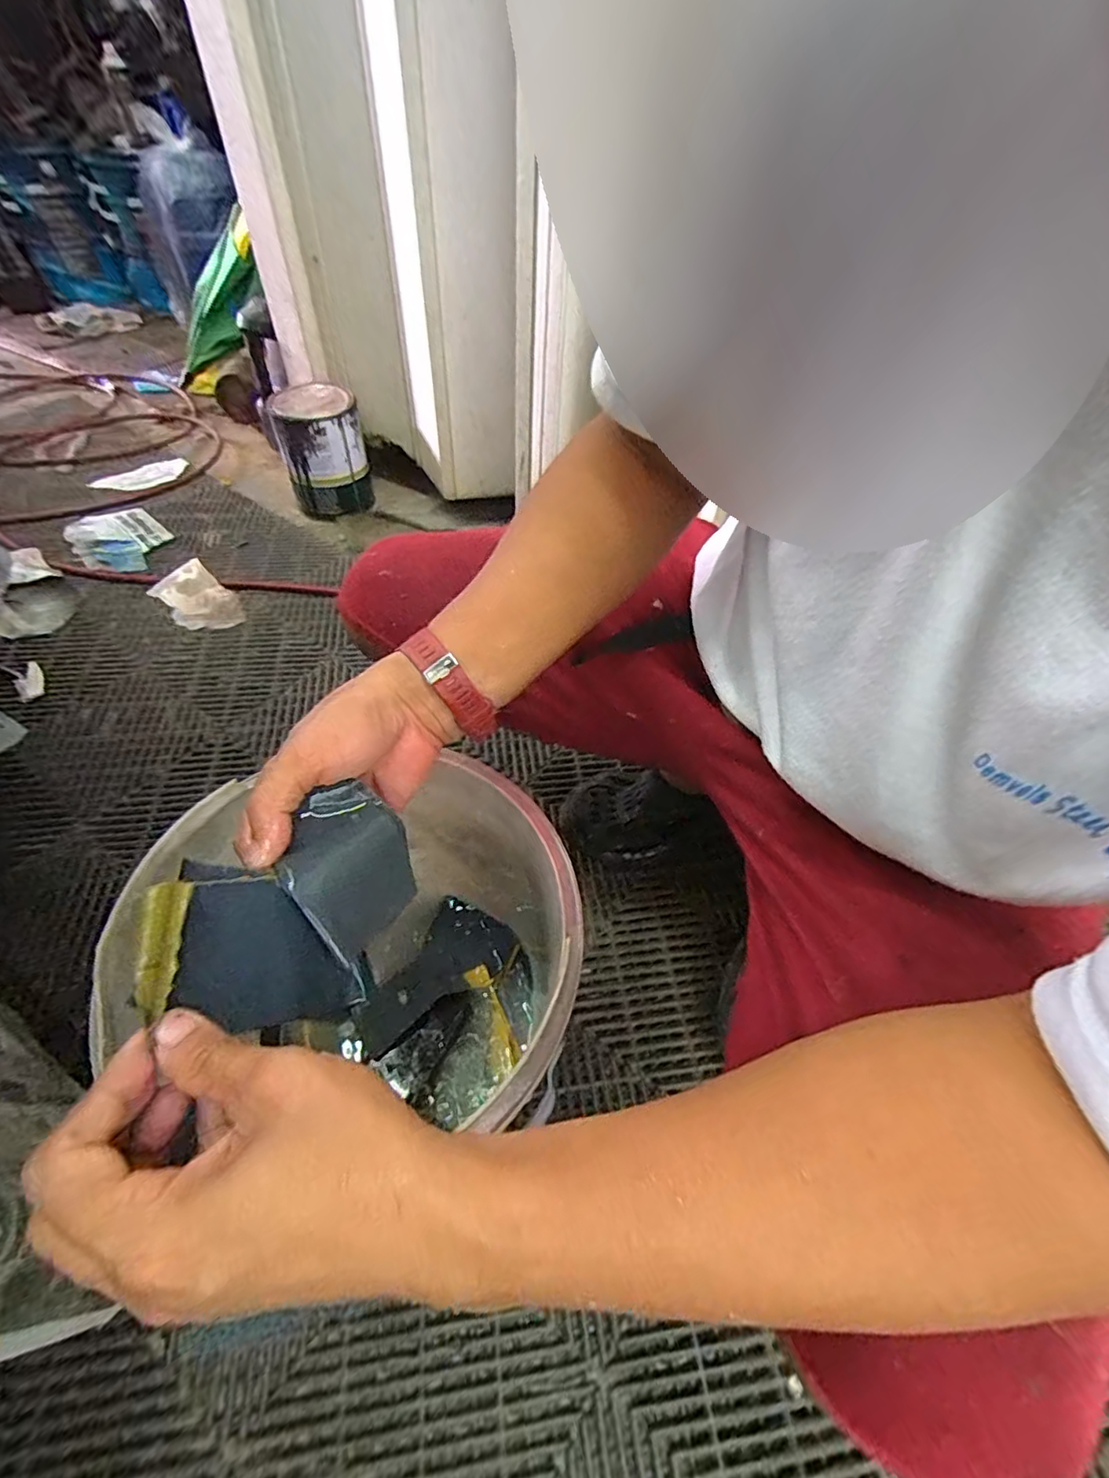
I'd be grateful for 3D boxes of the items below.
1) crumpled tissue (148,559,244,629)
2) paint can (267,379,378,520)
[{"bbox_3d":[-0.622,-0.247,0.989,0.188,0.024,0.098,38,58,22],"label":"crumpled tissue"},{"bbox_3d":[-0.474,-0.589,1.170,0.160,0.203,0.161,-15,55,-16],"label":"paint can"}]

